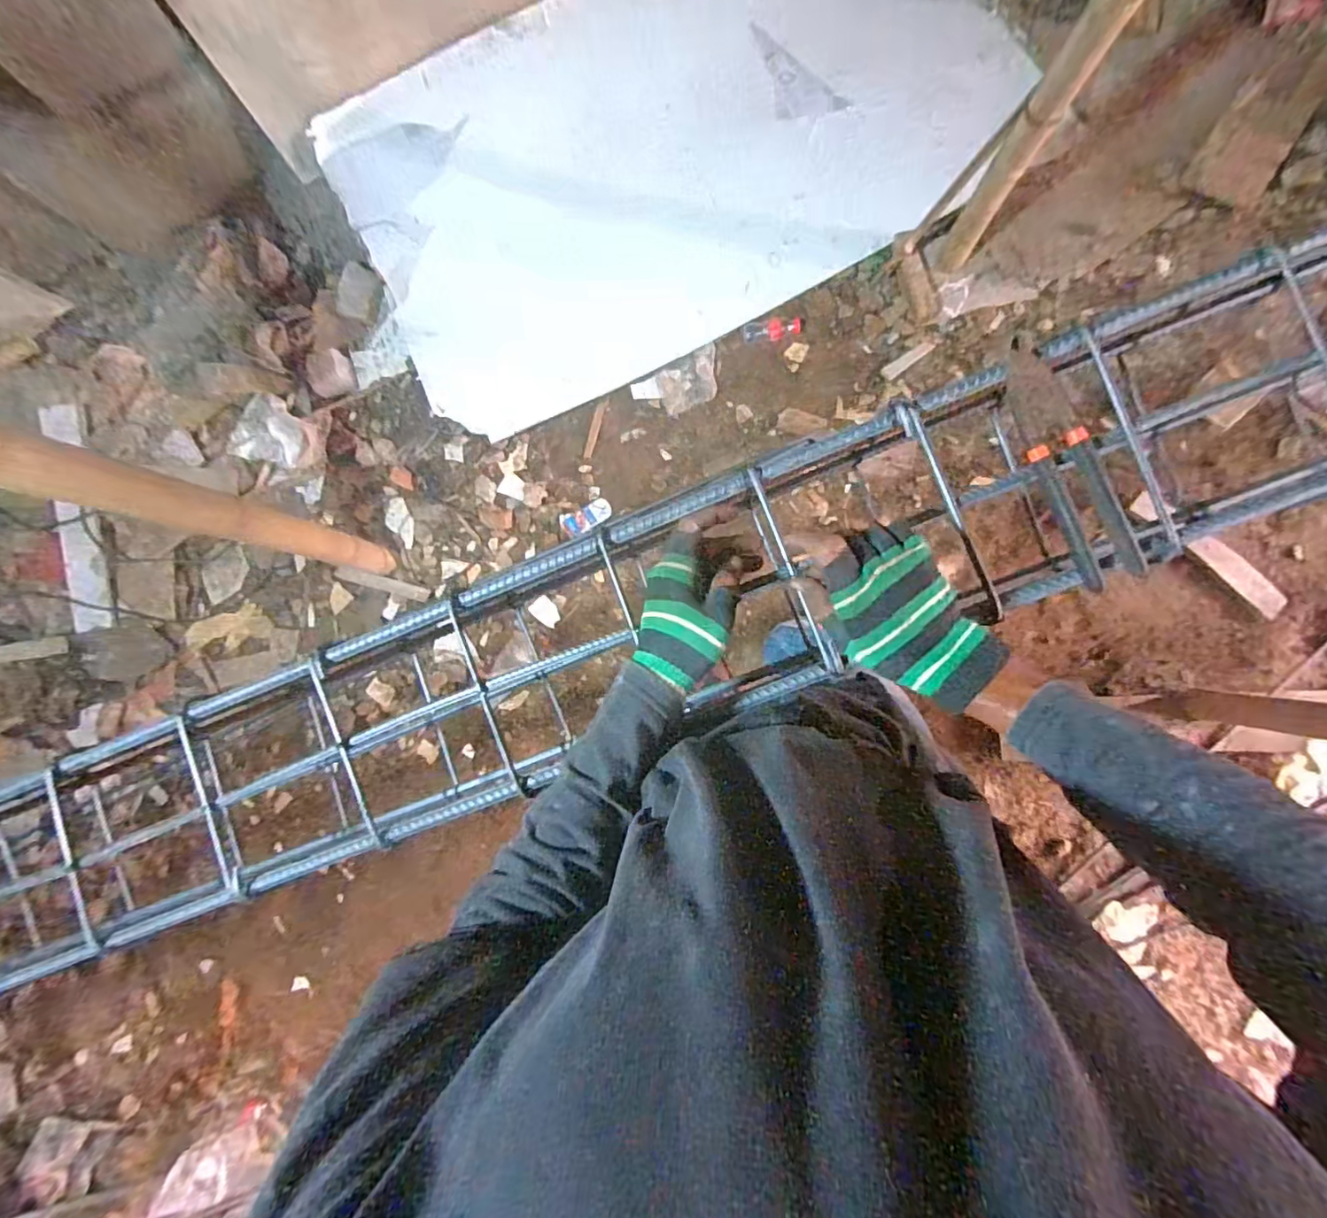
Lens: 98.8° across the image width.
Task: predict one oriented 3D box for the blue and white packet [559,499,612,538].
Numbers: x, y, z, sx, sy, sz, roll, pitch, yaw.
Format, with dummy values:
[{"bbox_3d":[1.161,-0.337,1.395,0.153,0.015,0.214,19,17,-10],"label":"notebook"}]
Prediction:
[{"bbox_3d":[-0.199,-0.236,1.479,0.134,0.025,0.064,-24,85,5],"label":"blue and white packet"}]

